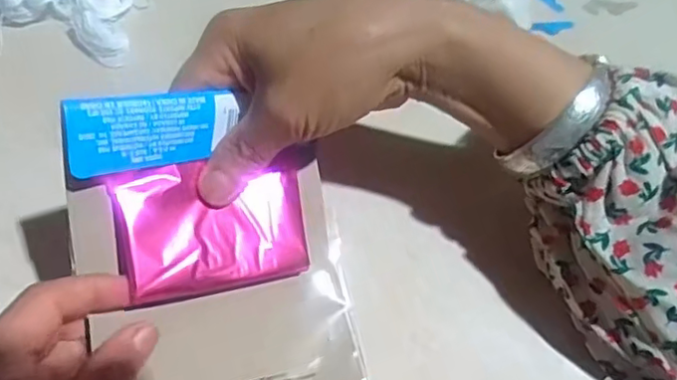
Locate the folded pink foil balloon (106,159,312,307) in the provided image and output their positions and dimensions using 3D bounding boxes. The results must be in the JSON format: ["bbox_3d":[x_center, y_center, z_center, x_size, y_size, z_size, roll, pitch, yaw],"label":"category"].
[{"bbox_3d":[-0.053,0.016,0.269,0.082,0.008,0.054,-7,88,-32],"label":"folded pink foil balloon"}]

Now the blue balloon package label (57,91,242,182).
[{"bbox_3d":[-0.072,-0.024,0.247,0.069,0.030,0.004,-15,27,-37],"label":"blue balloon package label"}]

